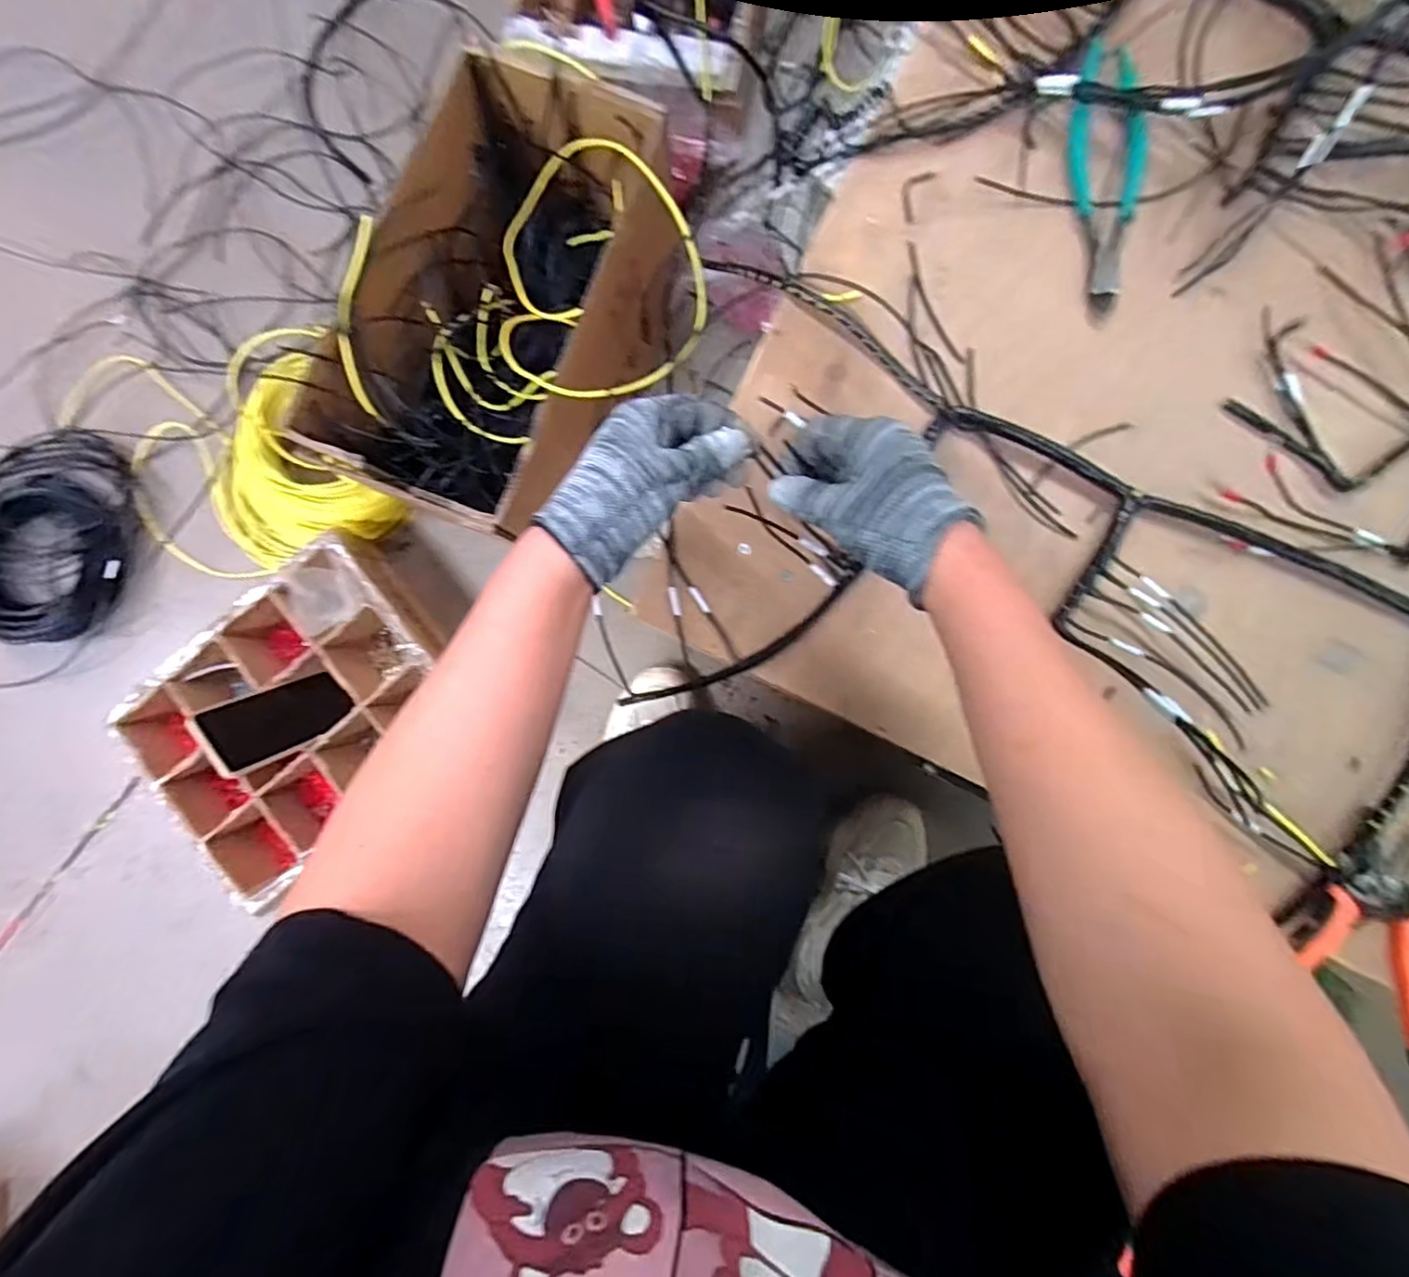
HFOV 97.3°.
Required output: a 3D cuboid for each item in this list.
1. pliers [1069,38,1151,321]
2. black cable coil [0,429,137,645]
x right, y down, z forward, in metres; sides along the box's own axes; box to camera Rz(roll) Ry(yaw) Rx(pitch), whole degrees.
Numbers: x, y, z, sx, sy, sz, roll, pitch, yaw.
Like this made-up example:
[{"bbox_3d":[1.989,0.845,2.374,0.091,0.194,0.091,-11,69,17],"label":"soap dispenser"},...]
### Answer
[{"bbox_3d":[0.300,-0.342,0.456,0.051,0.016,0.200,-2,86,2],"label":"pliers"},{"bbox_3d":[-0.812,-0.127,0.773,0.191,0.055,0.266,7,88,3],"label":"black cable coil"}]

